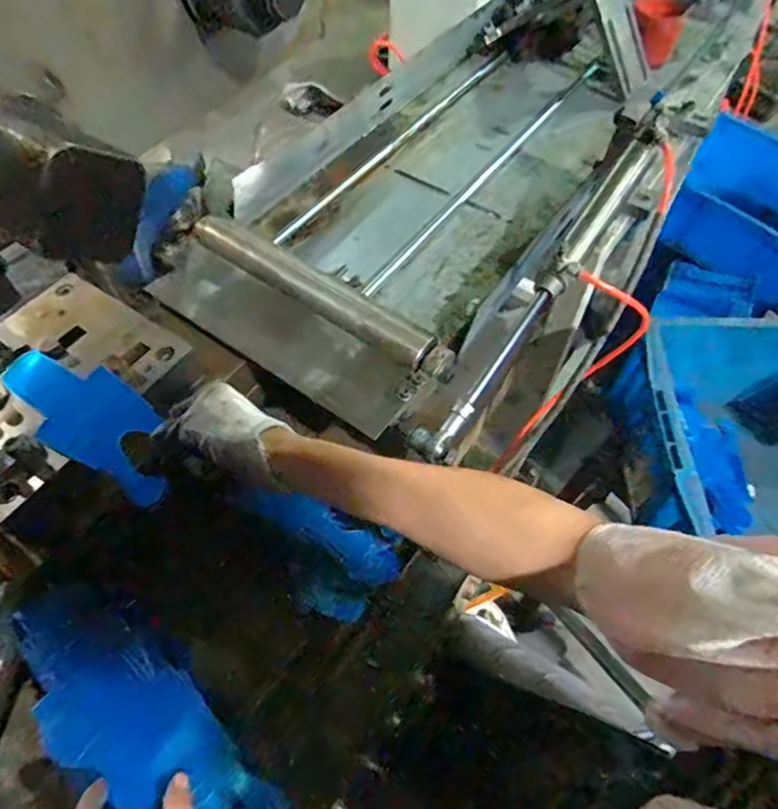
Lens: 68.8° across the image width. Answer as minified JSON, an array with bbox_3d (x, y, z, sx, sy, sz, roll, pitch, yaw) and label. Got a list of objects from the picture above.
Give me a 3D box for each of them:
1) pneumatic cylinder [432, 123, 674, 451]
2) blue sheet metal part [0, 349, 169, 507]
[{"bbox_3d":[0.157,-0.119,0.535,0.035,0.039,0.401,32,77,19],"label":"pneumatic cylinder"},{"bbox_3d":[-0.236,0.009,0.453,0.176,0.022,0.067,35,63,18],"label":"blue sheet metal part"}]

